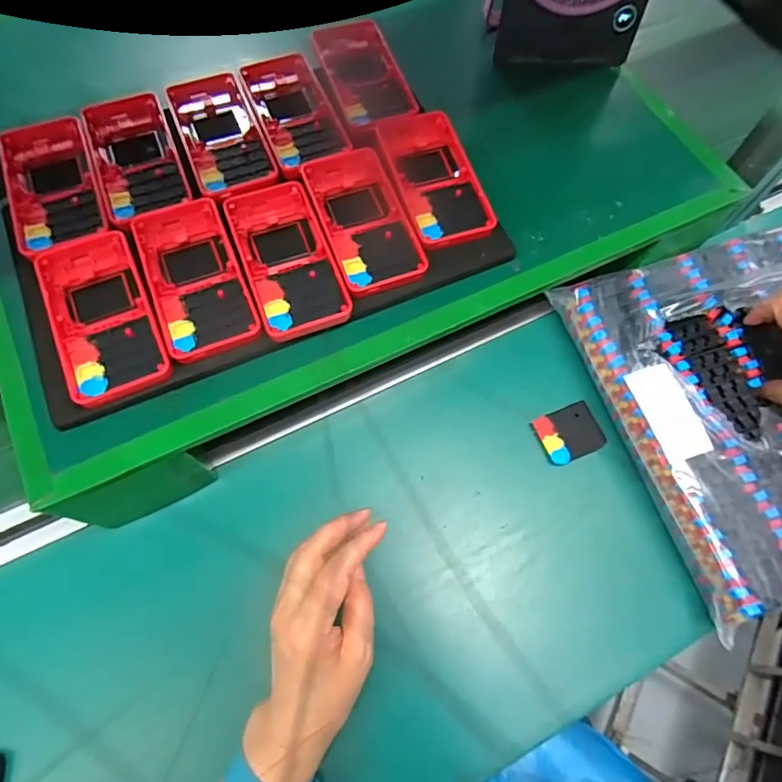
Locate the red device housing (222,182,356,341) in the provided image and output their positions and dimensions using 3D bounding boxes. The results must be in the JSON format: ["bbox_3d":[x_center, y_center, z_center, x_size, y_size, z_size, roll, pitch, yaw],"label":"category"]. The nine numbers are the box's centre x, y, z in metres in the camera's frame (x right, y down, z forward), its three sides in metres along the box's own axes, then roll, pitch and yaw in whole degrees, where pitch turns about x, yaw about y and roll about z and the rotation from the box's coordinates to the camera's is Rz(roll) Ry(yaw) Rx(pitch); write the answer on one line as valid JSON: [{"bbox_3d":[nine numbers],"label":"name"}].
[{"bbox_3d":[-0.077,-0.100,0.376,0.061,0.015,0.129,-18,67,-11],"label":"red device housing"}]

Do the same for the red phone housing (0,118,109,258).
[{"bbox_3d":[-0.258,-0.159,0.392,0.063,0.017,0.121,-21,68,-12],"label":"red phone housing"}]

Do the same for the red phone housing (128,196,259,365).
[{"bbox_3d":[-0.139,-0.081,0.364,0.061,0.013,0.126,-20,68,-12],"label":"red phone housing"}]

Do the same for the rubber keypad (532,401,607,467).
[{"bbox_3d":[0.158,0.038,0.452,0.055,0.009,0.044,-20,69,-9],"label":"rubber keypad"}]

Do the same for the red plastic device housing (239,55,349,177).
[{"bbox_3d":[-0.081,-0.237,0.436,0.064,0.011,0.135,-18,67,-11],"label":"red plastic device housing"}]

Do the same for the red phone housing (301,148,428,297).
[{"bbox_3d":[-0.022,-0.132,0.388,0.062,0.007,0.126,-18,67,-11],"label":"red phone housing"}]

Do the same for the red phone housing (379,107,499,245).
[{"bbox_3d":[0.034,-0.172,0.406,0.062,0.011,0.128,-15,67,-10],"label":"red phone housing"}]

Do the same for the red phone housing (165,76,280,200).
[{"bbox_3d":[-0.139,-0.210,0.418,0.061,0.013,0.125,-19,68,-11],"label":"red phone housing"}]

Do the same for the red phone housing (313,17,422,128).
[{"bbox_3d":[-0.025,-0.286,0.455,0.060,0.008,0.130,-16,67,-10],"label":"red phone housing"}]

